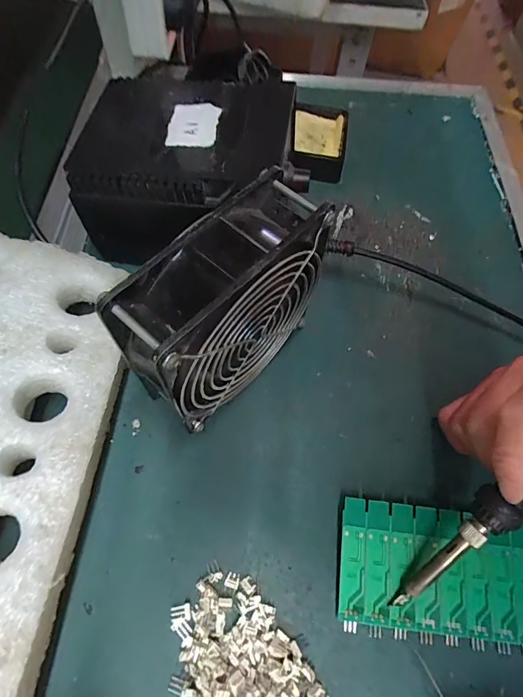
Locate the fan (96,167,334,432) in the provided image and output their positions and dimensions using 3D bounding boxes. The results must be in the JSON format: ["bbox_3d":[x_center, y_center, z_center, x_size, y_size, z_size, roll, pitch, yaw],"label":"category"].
[{"bbox_3d":[-0.016,-0.015,0.229,0.046,0.122,0.121,39,67,16],"label":"fan"}]

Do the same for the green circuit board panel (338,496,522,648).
[{"bbox_3d":[0.114,0.127,0.225,0.136,0.014,0.062,7,63,1],"label":"green circuit board panel"}]

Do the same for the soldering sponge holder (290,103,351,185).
[{"bbox_3d":[0.053,-0.190,0.369,0.051,0.032,0.073,6,62,1],"label":"soldering sponge holder"}]

